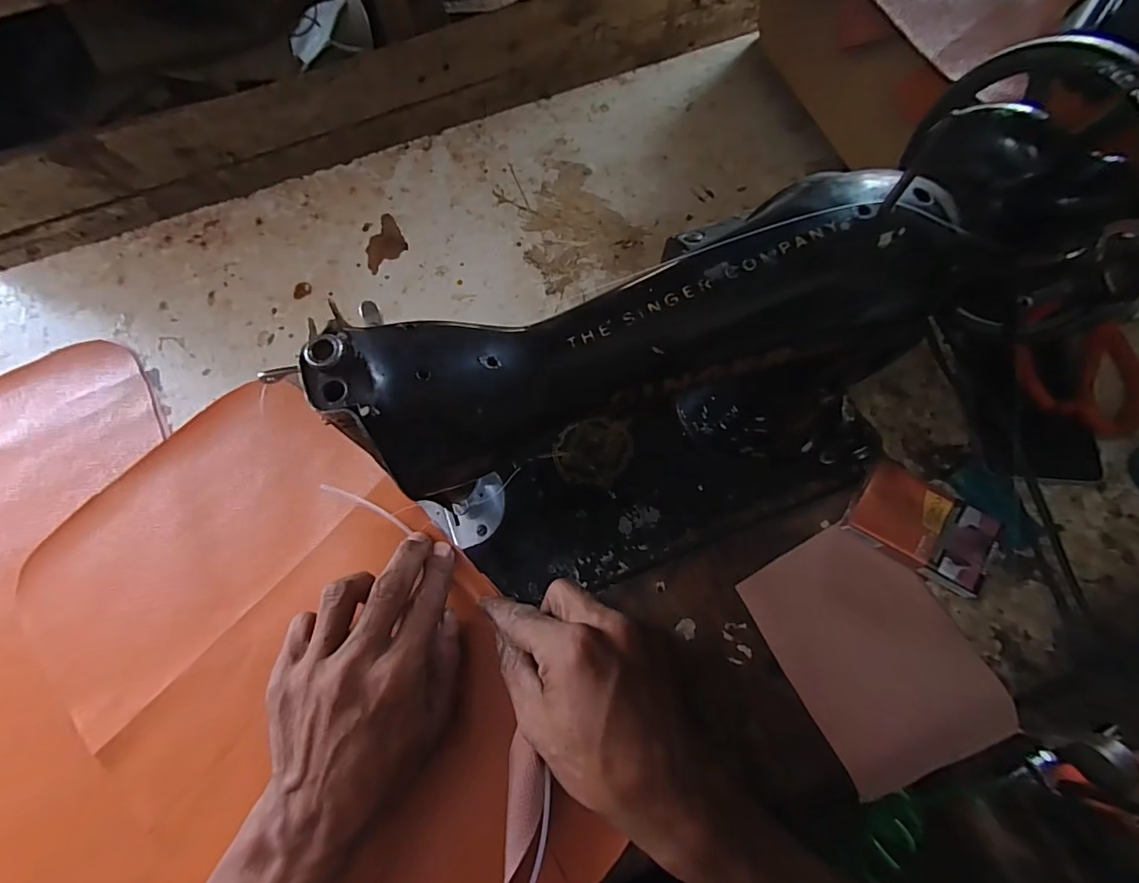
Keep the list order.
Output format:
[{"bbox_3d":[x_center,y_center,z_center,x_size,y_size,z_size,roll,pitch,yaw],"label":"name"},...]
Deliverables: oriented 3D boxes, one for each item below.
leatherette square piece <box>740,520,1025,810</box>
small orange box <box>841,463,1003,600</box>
[{"bbox_3d":[0.192,0.133,0.324,0.111,0.010,0.146,-27,73,-8],"label":"leatherette square piece"},{"bbox_3d":[0.230,0.058,0.336,0.082,0.027,0.052,31,75,11],"label":"small orange box"}]

